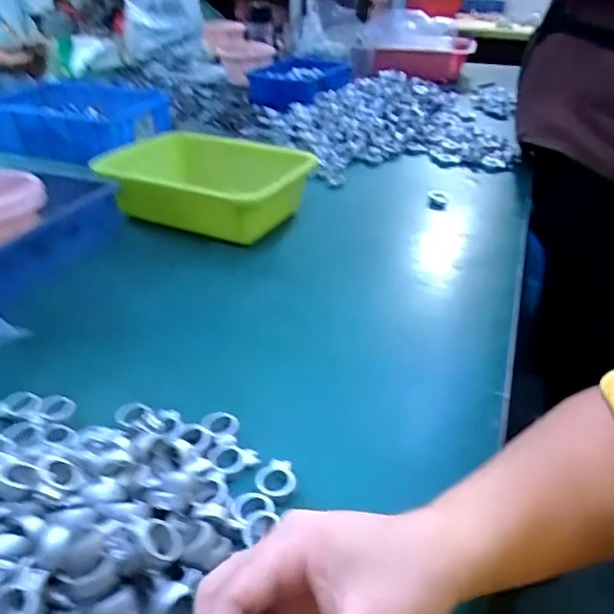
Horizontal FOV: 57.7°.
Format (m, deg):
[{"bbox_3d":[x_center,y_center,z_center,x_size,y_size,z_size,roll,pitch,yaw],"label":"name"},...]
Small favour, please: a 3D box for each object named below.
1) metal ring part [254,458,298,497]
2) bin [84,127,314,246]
[{"bbox_3d":[-0.021,0.117,0.388,0.026,0.007,0.032,5,33,7],"label":"metal ring part"},{"bbox_3d":[-0.129,-0.159,0.753,0.255,0.093,0.194,13,35,18],"label":"bin"}]

